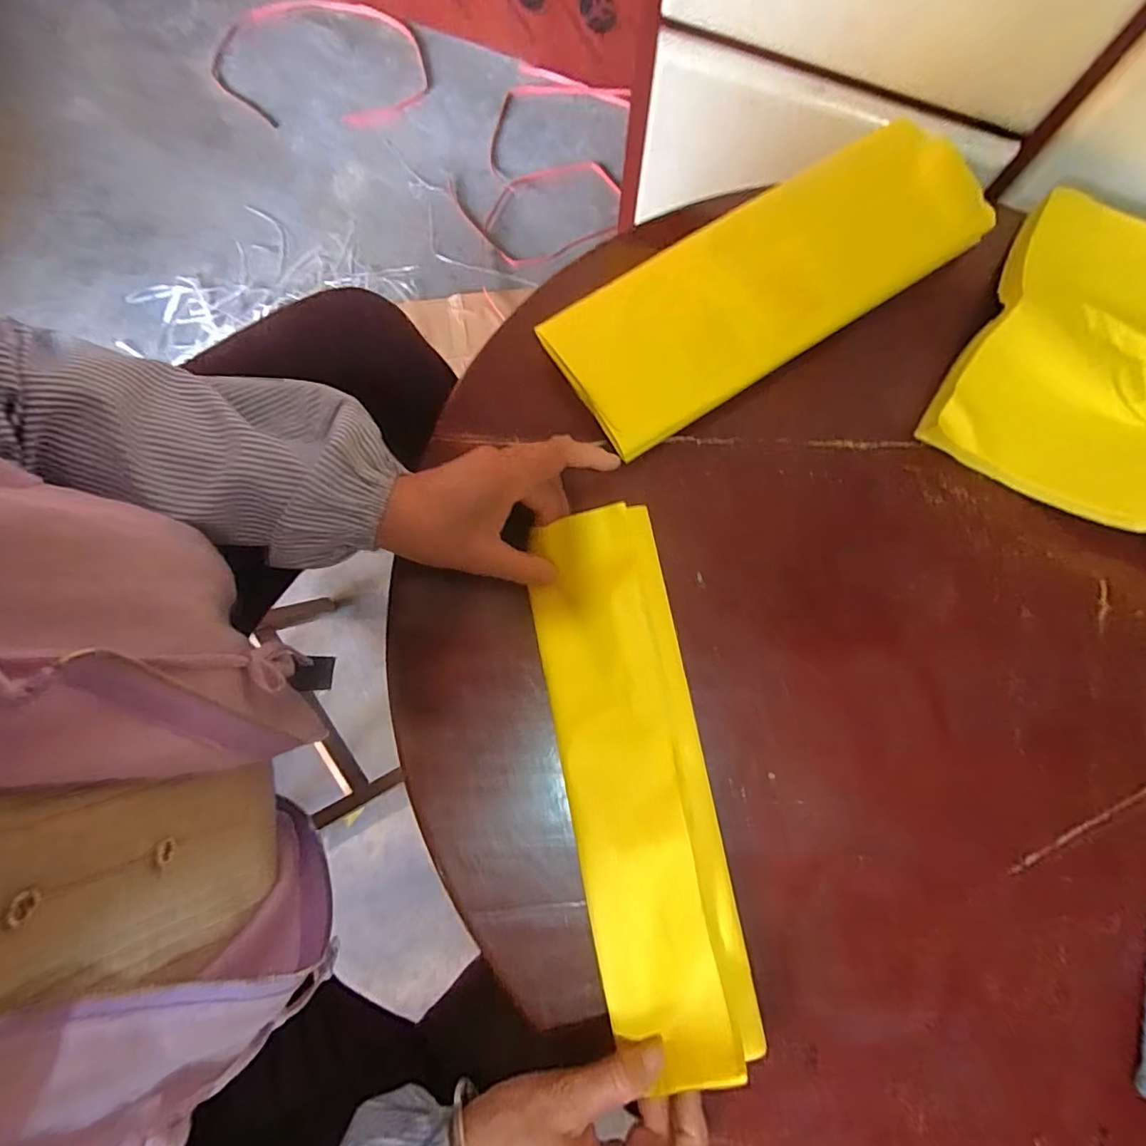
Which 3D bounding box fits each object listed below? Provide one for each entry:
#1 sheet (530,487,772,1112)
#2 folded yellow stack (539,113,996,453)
[{"bbox_3d":[0.038,0.128,0.342,0.092,0.020,0.336,-12,82,3],"label":"sheet"},{"bbox_3d":[0.147,-0.222,0.399,0.335,0.025,0.120,-33,90,-4],"label":"folded yellow stack"}]

